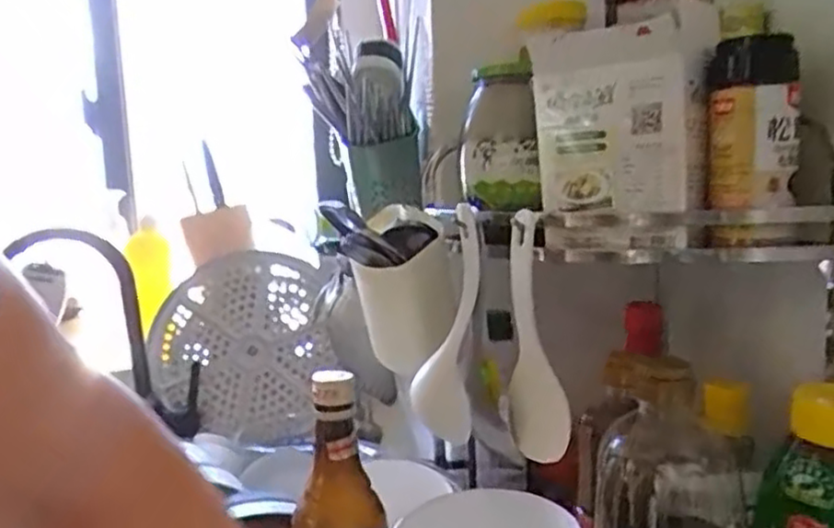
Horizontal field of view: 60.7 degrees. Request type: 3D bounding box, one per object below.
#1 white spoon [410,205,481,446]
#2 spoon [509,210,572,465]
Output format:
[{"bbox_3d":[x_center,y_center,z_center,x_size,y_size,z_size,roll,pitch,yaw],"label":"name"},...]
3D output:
[{"bbox_3d":[0.022,0.048,0.562,0.054,0.177,0.028,-2,8,4],"label":"white spoon"},{"bbox_3d":[0.091,0.055,0.532,0.042,0.182,0.038,-2,8,9],"label":"spoon"}]

